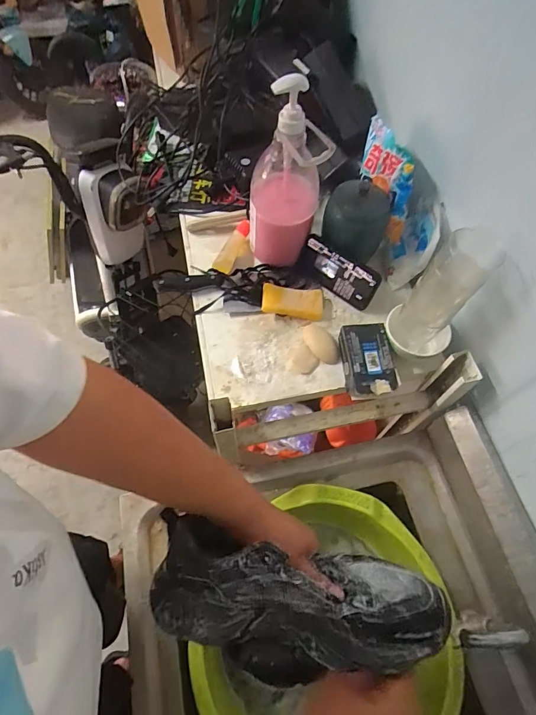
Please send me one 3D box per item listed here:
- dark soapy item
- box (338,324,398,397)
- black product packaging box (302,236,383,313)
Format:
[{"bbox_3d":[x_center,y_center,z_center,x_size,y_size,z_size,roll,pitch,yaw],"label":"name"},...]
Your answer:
[{"bbox_3d":[0.023,0.246,0.403,0.282,0.063,0.121,6,60,7],"label":"dark soapy item"},{"bbox_3d":[0.158,0.003,0.652,0.073,0.034,0.119,-1,60,-3],"label":"box"},{"bbox_3d":[0.123,-0.150,0.710,0.147,0.078,0.022,38,49,10],"label":"black product packaging box"}]

